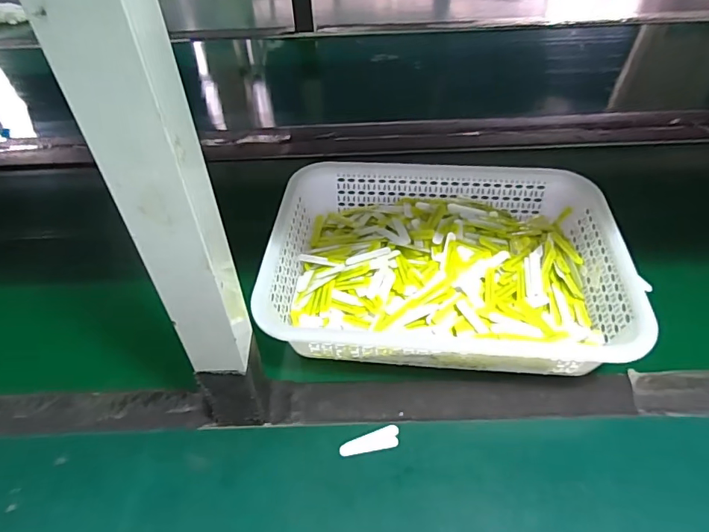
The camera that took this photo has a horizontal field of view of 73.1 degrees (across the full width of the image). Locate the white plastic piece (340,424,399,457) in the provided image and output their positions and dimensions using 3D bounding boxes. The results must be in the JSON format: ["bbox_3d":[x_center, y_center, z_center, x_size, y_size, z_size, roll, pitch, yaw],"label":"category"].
[{"bbox_3d":[0.014,0.156,0.424,0.054,0.004,0.020,-13,47,-10],"label":"white plastic piece"}]

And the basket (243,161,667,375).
[{"bbox_3d":[0.093,-0.007,0.524,0.351,0.077,0.244,3,46,5],"label":"basket"}]

